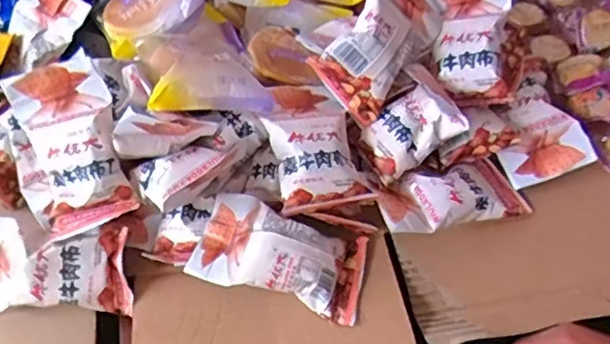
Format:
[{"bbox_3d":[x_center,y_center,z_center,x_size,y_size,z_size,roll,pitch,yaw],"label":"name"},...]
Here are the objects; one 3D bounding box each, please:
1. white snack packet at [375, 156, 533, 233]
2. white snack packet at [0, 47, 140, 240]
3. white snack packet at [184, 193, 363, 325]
[{"bbox_3d":[0.121,0.020,0.505,0.141,0.024,0.061,-9,52,-25],"label":"white snack packet"},{"bbox_3d":[-0.192,-0.020,0.492,0.083,0.022,0.135,-20,94,0],"label":"white snack packet"},{"bbox_3d":[-0.019,0.067,0.488,0.135,0.043,0.074,10,55,12],"label":"white snack packet"}]

